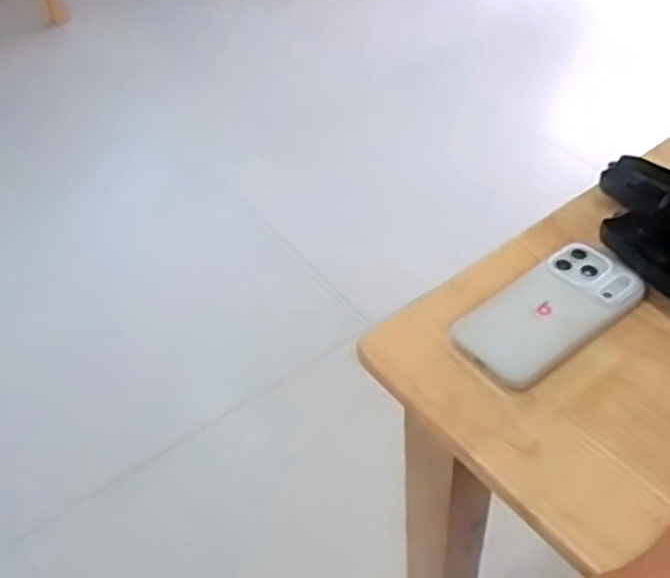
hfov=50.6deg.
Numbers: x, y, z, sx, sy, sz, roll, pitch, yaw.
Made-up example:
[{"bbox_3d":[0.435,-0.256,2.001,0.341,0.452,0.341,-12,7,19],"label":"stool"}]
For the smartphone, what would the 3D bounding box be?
[{"bbox_3d":[0.166,0.016,0.555,0.149,0.014,0.076,-30,50,-21],"label":"smartphone"}]

